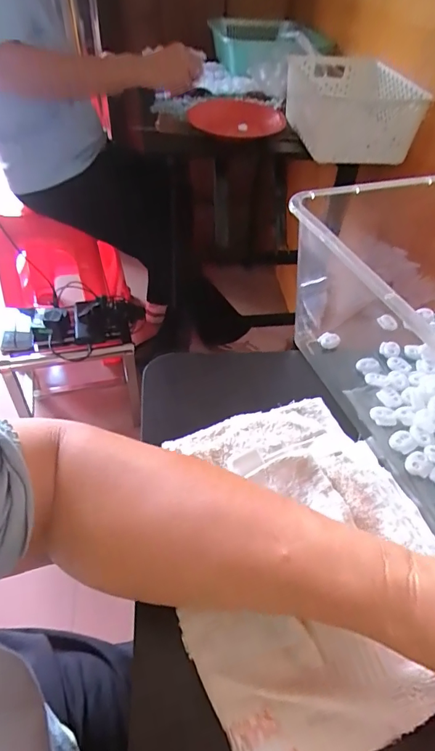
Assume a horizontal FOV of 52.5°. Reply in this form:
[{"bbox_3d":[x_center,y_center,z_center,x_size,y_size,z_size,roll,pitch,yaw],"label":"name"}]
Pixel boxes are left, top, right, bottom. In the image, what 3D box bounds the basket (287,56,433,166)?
[{"bbox_3d":[0.262,-0.555,0.909,0.178,0.125,0.336,-2,46,-7],"label":"basket"}]

